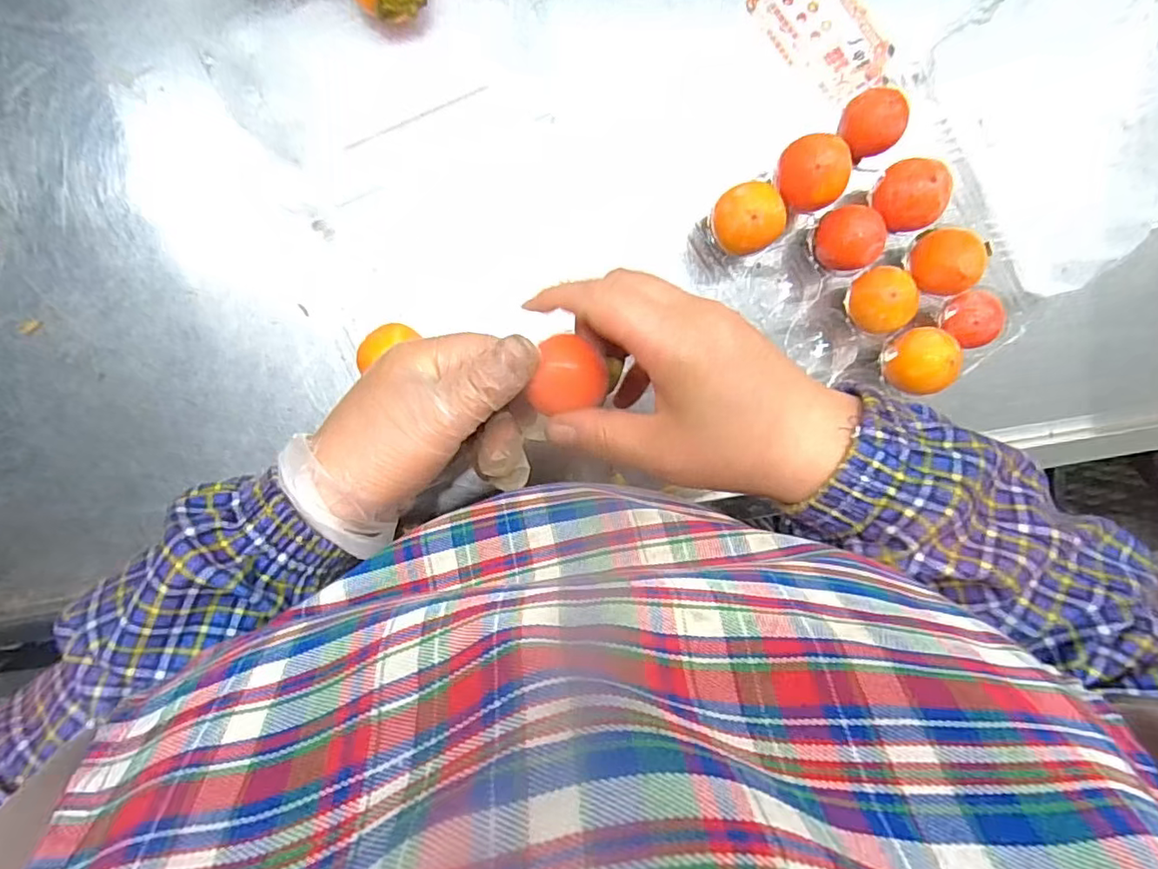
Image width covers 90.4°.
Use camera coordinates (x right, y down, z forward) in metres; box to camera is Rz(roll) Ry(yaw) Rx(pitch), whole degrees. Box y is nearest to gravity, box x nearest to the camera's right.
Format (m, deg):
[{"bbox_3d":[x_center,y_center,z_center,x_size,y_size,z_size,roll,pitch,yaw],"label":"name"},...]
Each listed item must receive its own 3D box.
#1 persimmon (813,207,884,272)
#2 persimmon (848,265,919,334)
[{"bbox_3d":[0.165,-0.120,0.358,0.031,0.037,0.035,6,95,-5],"label":"persimmon"},{"bbox_3d":[0.188,-0.084,0.356,0.032,0.026,0.037,-33,100,0],"label":"persimmon"}]

